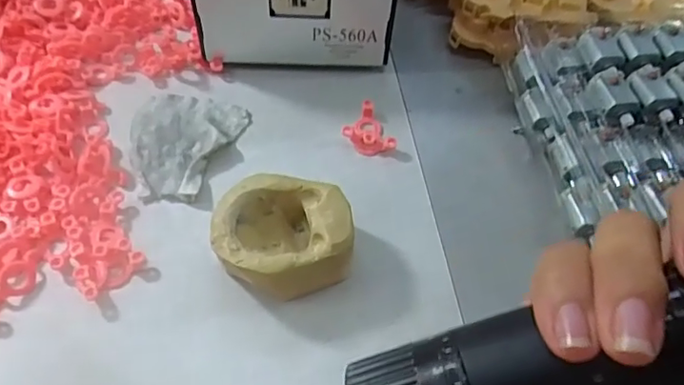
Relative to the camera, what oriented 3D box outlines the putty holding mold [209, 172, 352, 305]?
[{"bbox_3d":[-0.030,0.026,0.293,0.067,0.033,0.062,-2,56,-5],"label":"putty holding mold"}]

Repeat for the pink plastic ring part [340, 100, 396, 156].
[{"bbox_3d":[0.014,-0.039,0.355,0.027,0.010,0.039,-19,60,-16],"label":"pink plastic ring part"}]

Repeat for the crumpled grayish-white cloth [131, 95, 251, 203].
[{"bbox_3d":[-0.096,-0.030,0.344,0.069,0.011,0.079,3,56,-2],"label":"crumpled grayish-white cloth"}]

